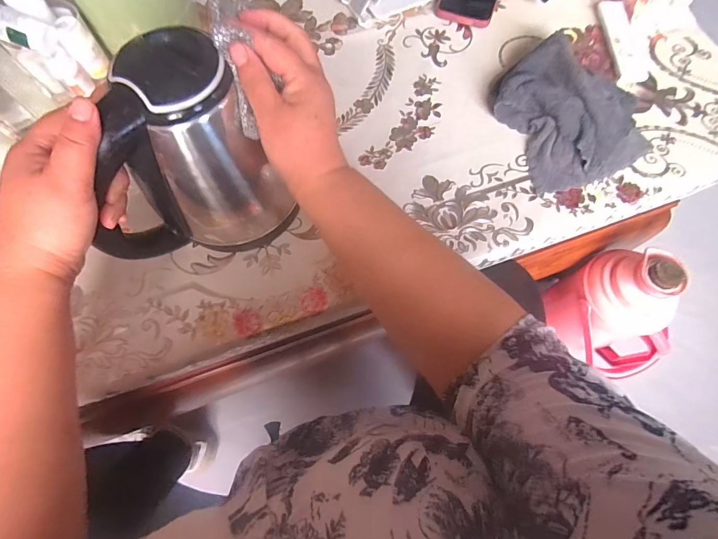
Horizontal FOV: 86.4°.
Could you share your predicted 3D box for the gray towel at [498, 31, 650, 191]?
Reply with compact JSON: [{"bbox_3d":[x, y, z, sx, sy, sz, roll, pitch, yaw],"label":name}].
[{"bbox_3d":[0.269,-0.202,0.475,0.175,0.046,0.185,-19,72,-7],"label":"gray towel"}]

